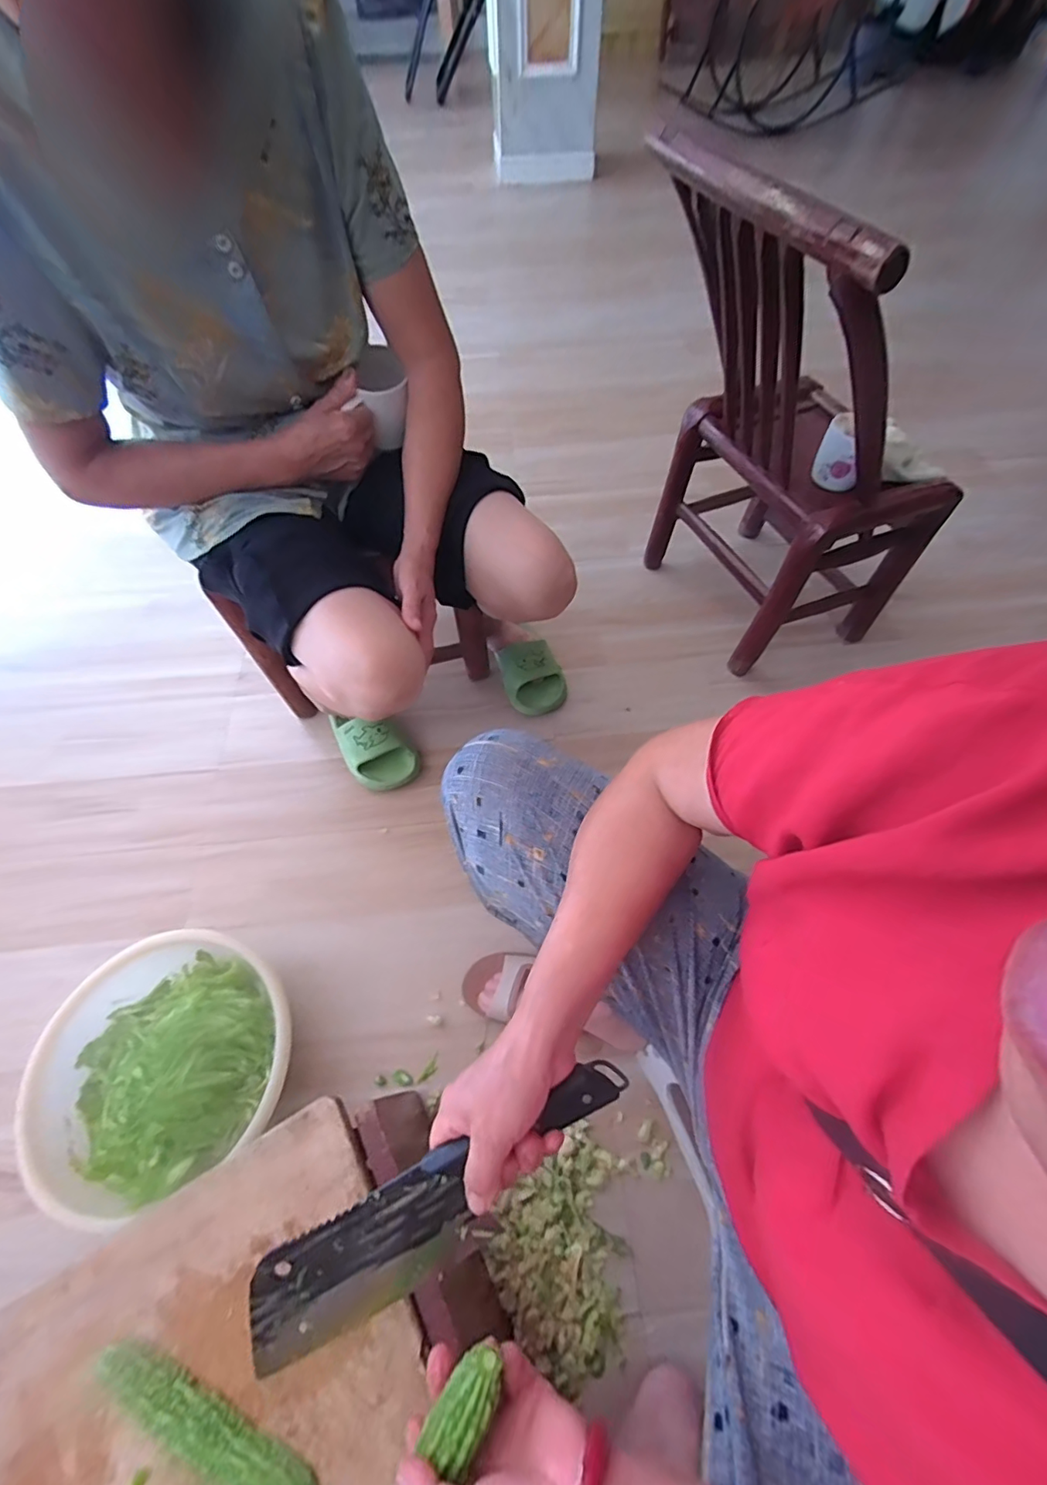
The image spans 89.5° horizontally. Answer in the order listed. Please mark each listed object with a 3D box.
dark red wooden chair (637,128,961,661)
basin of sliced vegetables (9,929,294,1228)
[{"bbox_3d":[0.420,-0.473,0.860,0.441,0.652,0.417,-20,61,-12],"label":"dark red wooden chair"},{"bbox_3d":[-0.442,0.392,0.656,0.254,0.119,0.281,31,64,17],"label":"basin of sliced vegetables"}]

